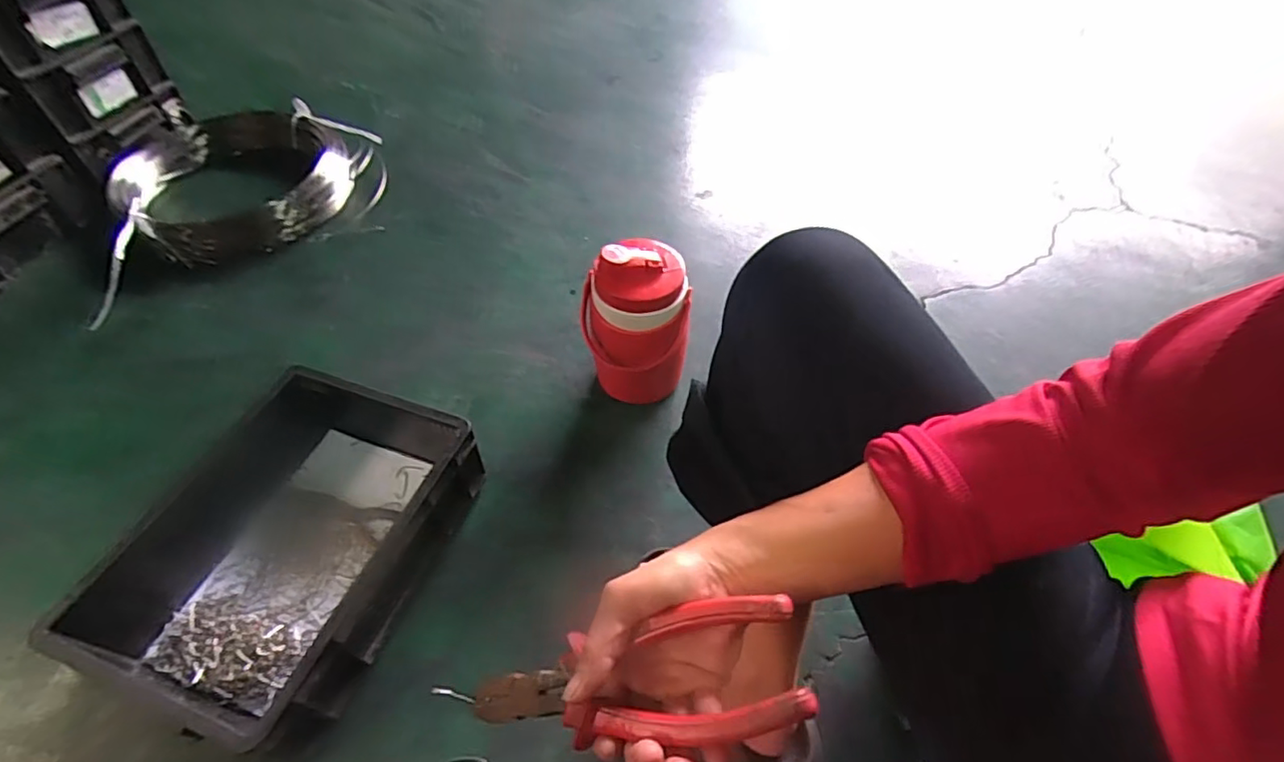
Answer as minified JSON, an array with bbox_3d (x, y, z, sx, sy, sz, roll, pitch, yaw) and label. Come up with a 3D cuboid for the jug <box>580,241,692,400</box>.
[{"bbox_3d":[-0.009,-0.071,0.743,0.130,0.195,0.118,1,51,0],"label":"jug"}]

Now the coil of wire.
[{"bbox_3d":[-0.717,-0.356,1.059,0.477,0.092,0.420,-19,54,-18],"label":"coil of wire"}]

